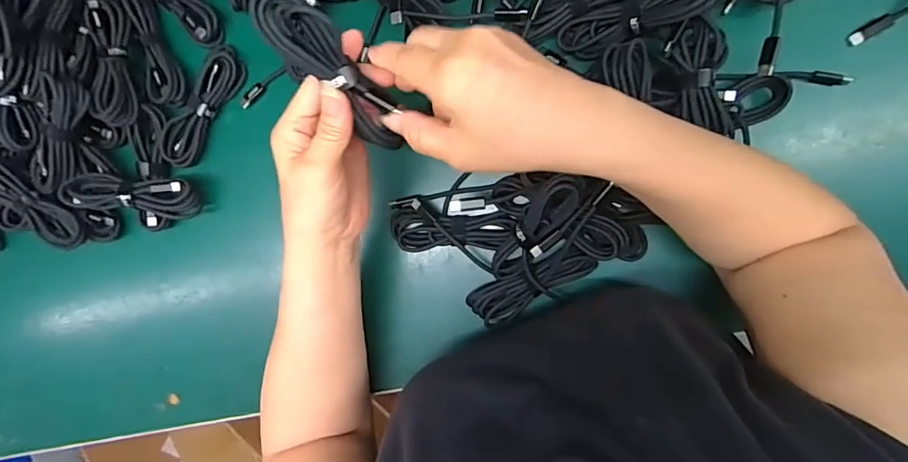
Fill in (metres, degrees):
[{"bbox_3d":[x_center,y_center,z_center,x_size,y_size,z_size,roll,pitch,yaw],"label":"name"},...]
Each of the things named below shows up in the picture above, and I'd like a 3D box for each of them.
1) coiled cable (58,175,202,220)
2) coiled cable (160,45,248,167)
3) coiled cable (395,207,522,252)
[{"bbox_3d":[-0.288,-0.030,0.428,0.109,0.034,0.036,4,96,8],"label":"coiled cable"},{"bbox_3d":[-0.229,-0.111,0.428,0.034,0.016,0.114,39,99,3],"label":"coiled cable"},{"bbox_3d":[-0.003,0.000,0.399,0.106,0.021,0.033,3,96,8],"label":"coiled cable"}]

